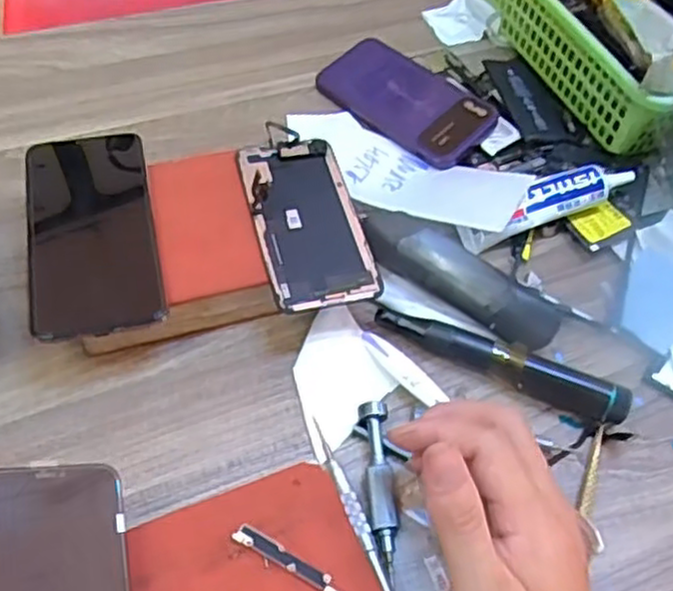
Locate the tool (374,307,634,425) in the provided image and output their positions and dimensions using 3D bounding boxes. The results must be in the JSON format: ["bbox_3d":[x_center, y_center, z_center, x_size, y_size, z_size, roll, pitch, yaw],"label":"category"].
[{"bbox_3d":[0.104,0.041,0.469,0.161,0.026,0.022,24,56,10],"label":"tool"}]

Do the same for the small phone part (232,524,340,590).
[{"bbox_3d":[-0.019,0.130,0.356,0.066,0.004,0.009,29,57,13],"label":"small phone part"}]

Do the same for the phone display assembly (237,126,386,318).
[{"bbox_3d":[-0.020,-0.055,0.484,0.068,0.010,0.143,-10,58,-13],"label":"phone display assembly"}]

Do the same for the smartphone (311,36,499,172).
[{"bbox_3d":[0.054,-0.158,0.598,0.143,0.015,0.073,37,59,18],"label":"smartphone"}]

